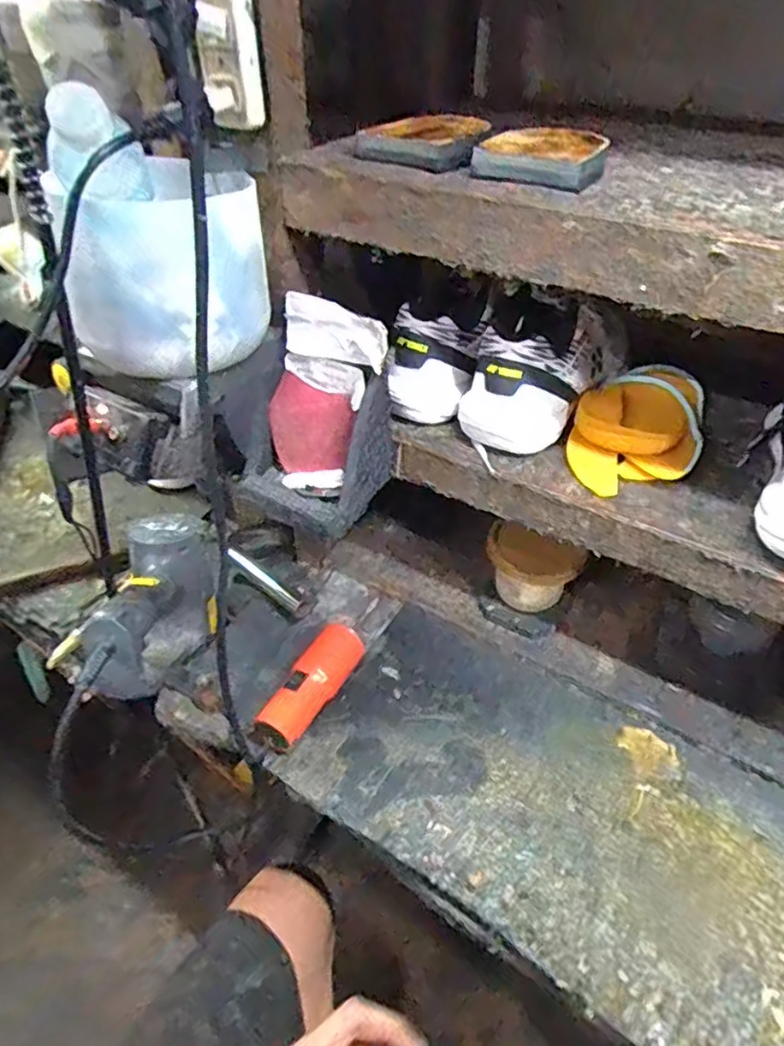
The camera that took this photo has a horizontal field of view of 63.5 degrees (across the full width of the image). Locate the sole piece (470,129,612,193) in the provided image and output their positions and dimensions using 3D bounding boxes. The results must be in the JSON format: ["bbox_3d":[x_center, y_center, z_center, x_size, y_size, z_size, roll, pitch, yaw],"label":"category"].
[{"bbox_3d":[0.100,-0.243,0.417,0.076,0.017,0.089,16,46,16],"label":"sole piece"}]

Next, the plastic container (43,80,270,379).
[{"bbox_3d":[-0.152,-0.191,0.430,0.135,0.177,0.082,-28,50,-26],"label":"plastic container"}]

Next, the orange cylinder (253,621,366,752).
[{"bbox_3d":[-0.074,0.149,0.581,0.045,0.042,0.128,23,48,22],"label":"orange cylinder"}]

